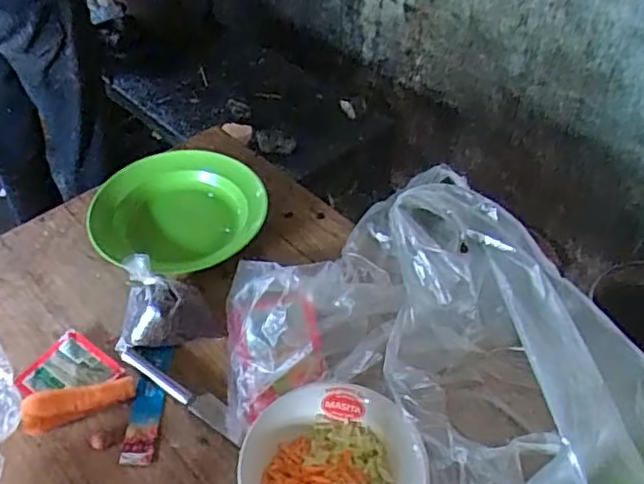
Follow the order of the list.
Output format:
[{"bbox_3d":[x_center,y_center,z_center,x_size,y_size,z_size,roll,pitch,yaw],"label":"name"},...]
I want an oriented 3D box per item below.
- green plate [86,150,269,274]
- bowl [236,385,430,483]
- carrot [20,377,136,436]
[{"bbox_3d":[-0.184,-0.048,0.787,0.206,0.050,0.199,0,47,0],"label":"green plate"},{"bbox_3d":[0.008,0.202,0.541,0.153,0.072,0.148,0,47,0],"label":"bowl"},{"bbox_3d":[-0.233,0.157,0.607,0.101,0.034,0.033,-16,49,-14],"label":"carrot"}]

